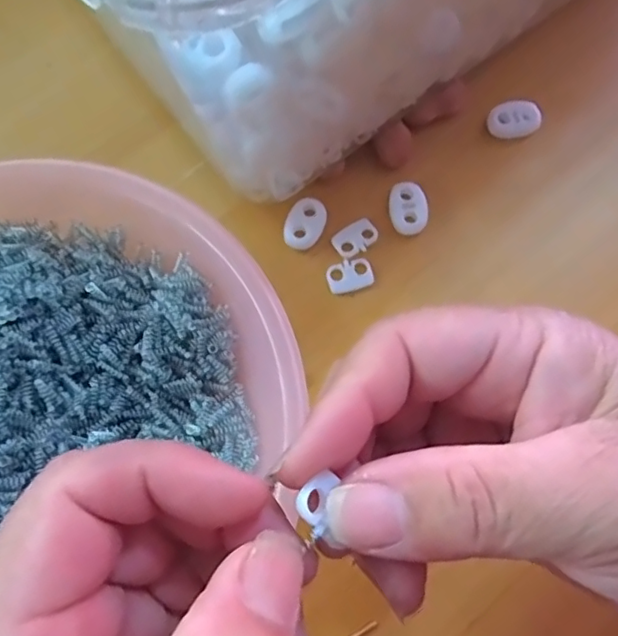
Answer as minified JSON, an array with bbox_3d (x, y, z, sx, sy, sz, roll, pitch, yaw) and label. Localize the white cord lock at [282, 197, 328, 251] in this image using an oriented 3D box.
[{"bbox_3d":[-0.002,-0.039,0.241,0.016,0.004,0.022,18,78,6],"label":"white cord lock"}]

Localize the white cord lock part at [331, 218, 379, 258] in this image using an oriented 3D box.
[{"bbox_3d":[0.019,-0.033,0.239,0.018,0.004,0.012,-30,78,-5],"label":"white cord lock part"}]

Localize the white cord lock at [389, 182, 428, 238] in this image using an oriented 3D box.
[{"bbox_3d":[0.041,-0.045,0.242,0.015,0.005,0.022,-10,77,0],"label":"white cord lock"}]

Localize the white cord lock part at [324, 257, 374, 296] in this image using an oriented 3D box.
[{"bbox_3d":[0.017,-0.017,0.236,0.019,0.004,0.013,-19,77,-3],"label":"white cord lock part"}]

